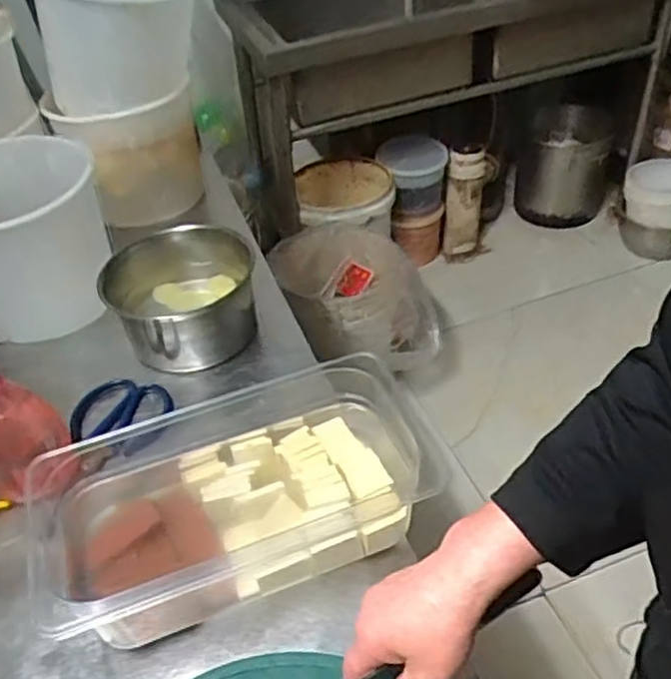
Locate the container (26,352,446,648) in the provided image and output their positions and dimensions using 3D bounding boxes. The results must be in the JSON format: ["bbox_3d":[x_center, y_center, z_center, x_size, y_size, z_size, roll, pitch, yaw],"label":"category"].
[{"bbox_3d":[-0.095,0.134,0.613,0.342,0.095,0.195,-16,42,-12],"label":"container"}]

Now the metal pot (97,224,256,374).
[{"bbox_3d":[-0.177,-0.046,0.820,0.162,0.099,0.148,-3,41,3],"label":"metal pot"}]

